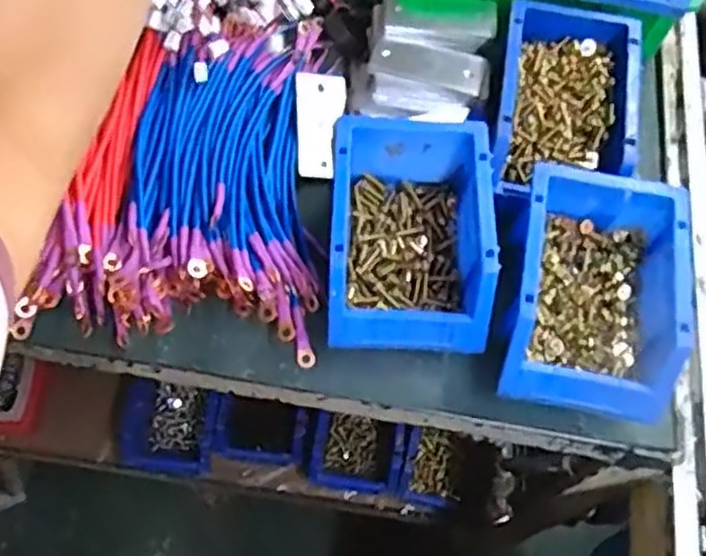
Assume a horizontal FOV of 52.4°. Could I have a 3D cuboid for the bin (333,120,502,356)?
[{"bbox_3d":[0.041,-0.030,0.510,0.110,0.068,0.159,3,64,-2],"label":"bin"}]

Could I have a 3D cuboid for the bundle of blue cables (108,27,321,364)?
[{"bbox_3d":[-0.096,-0.080,0.537,0.142,0.042,0.278,0,64,-3],"label":"bundle of blue cables"}]

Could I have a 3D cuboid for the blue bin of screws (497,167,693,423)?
[{"bbox_3d":[0.162,0.007,0.481,0.120,0.055,0.153,10,64,2],"label":"blue bin of screws"}]

